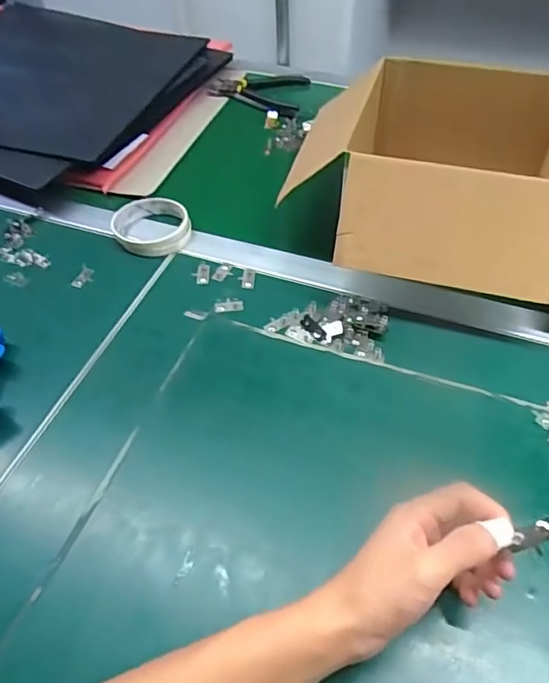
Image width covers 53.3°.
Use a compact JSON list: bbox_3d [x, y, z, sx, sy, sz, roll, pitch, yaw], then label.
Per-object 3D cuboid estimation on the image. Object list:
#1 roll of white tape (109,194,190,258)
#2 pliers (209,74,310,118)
[{"bbox_3d":[-0.146,-0.136,0.637,0.084,0.022,0.095,-27,54,-20],"label":"roll of white tape"},{"bbox_3d":[-0.012,-0.400,0.861,0.145,0.015,0.128,18,53,16],"label":"pliers"}]

